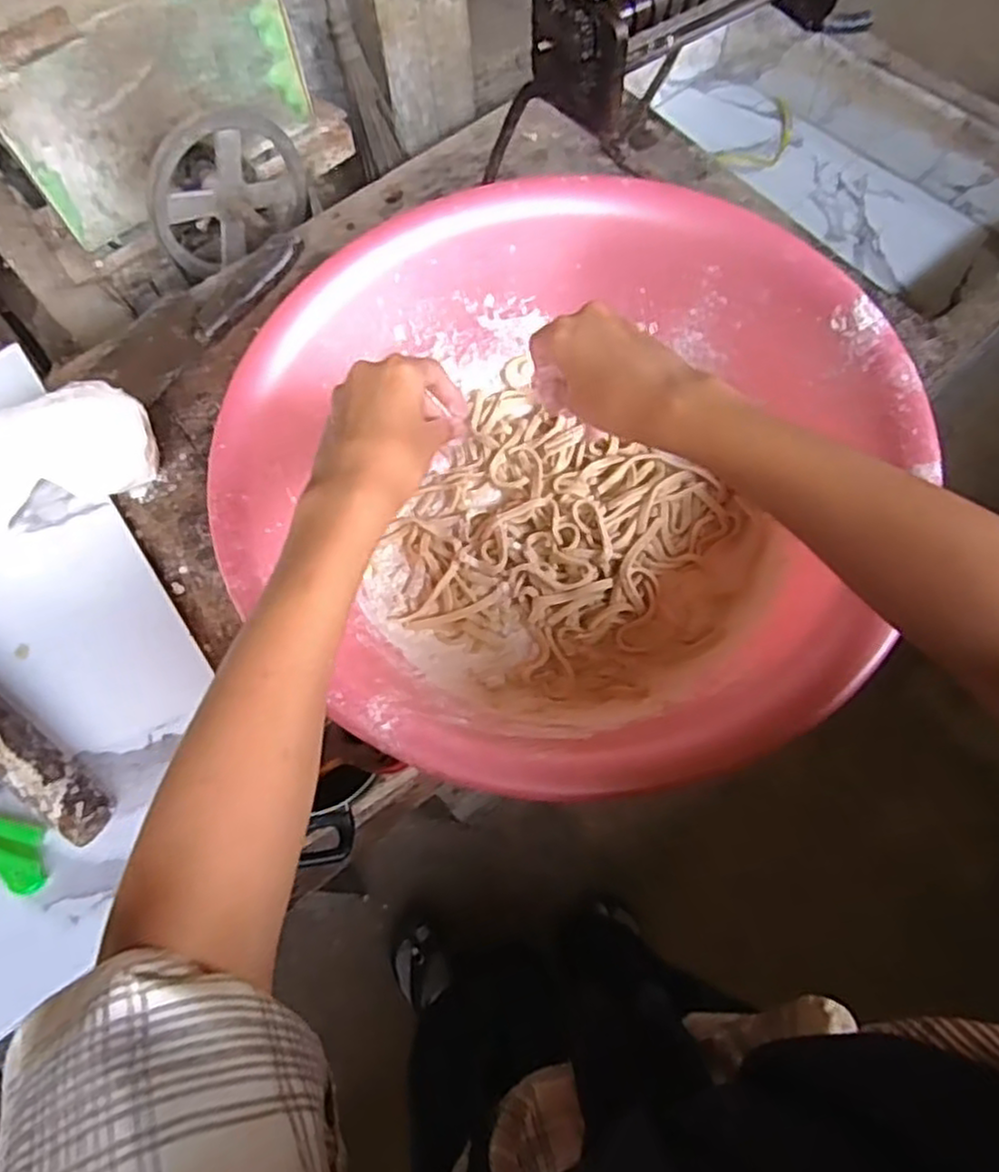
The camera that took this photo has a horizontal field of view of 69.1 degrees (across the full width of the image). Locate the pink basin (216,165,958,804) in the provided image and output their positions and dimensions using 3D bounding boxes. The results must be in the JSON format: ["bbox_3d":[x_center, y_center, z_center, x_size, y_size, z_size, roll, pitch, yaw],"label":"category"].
[{"bbox_3d":[0.033,-0.068,0.478,0.388,0.121,0.393,-1,67,2],"label":"pink basin"}]

